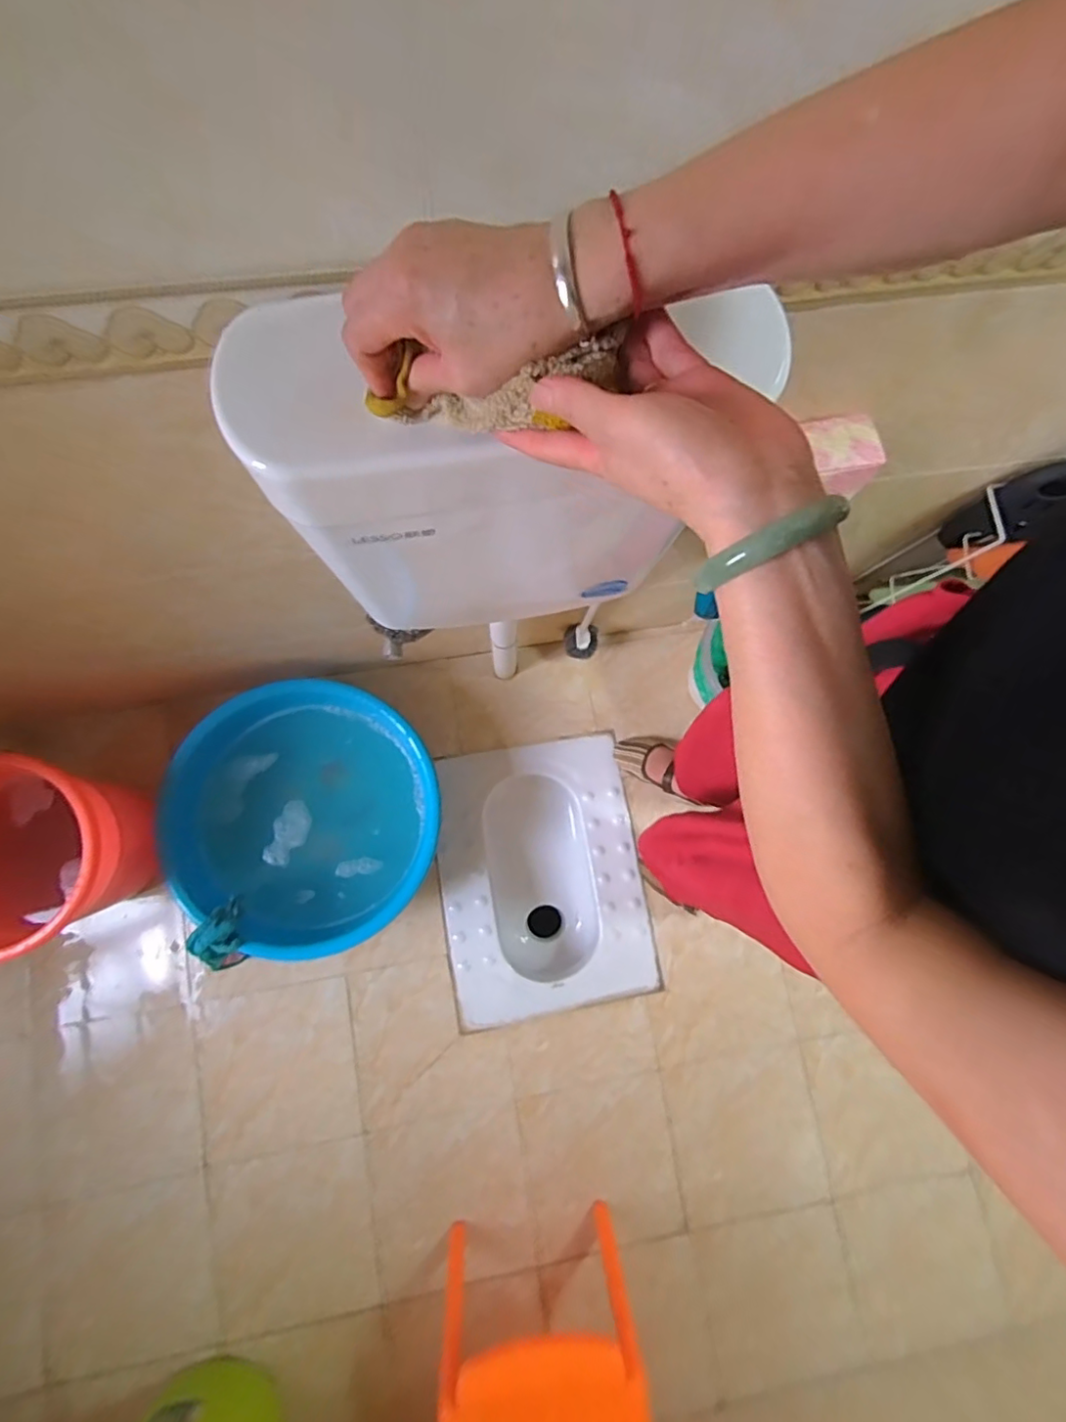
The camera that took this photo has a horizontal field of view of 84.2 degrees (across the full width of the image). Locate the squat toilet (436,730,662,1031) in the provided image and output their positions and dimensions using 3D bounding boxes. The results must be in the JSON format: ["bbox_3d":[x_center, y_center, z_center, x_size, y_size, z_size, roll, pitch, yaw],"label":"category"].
[{"bbox_3d":[0.010,0.360,1.333,0.419,0.169,0.550,-9,82,-6],"label":"squat toilet"}]

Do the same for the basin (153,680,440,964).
[{"bbox_3d":[-0.415,0.196,1.123,0.465,0.165,0.460,1,81,-4],"label":"basin"}]

